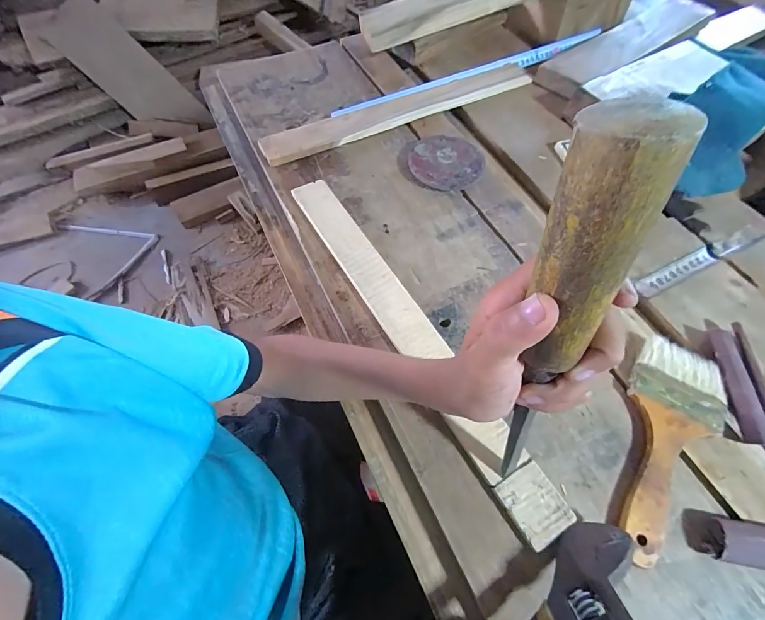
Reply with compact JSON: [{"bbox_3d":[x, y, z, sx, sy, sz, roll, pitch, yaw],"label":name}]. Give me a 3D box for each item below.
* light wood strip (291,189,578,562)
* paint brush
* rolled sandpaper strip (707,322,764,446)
[{"bbox_3d":[0.020,0.012,0.343,0.042,0.011,0.410,-28,66,-14],"label":"light wood strip"},{"bbox_3d":[0.233,0.110,0.290,0.070,0.017,0.181,25,65,13],"label":"paint brush"},{"bbox_3d":[0.316,0.063,0.311,0.034,0.019,0.108,8,62,4],"label":"rolled sandpaper strip"}]

